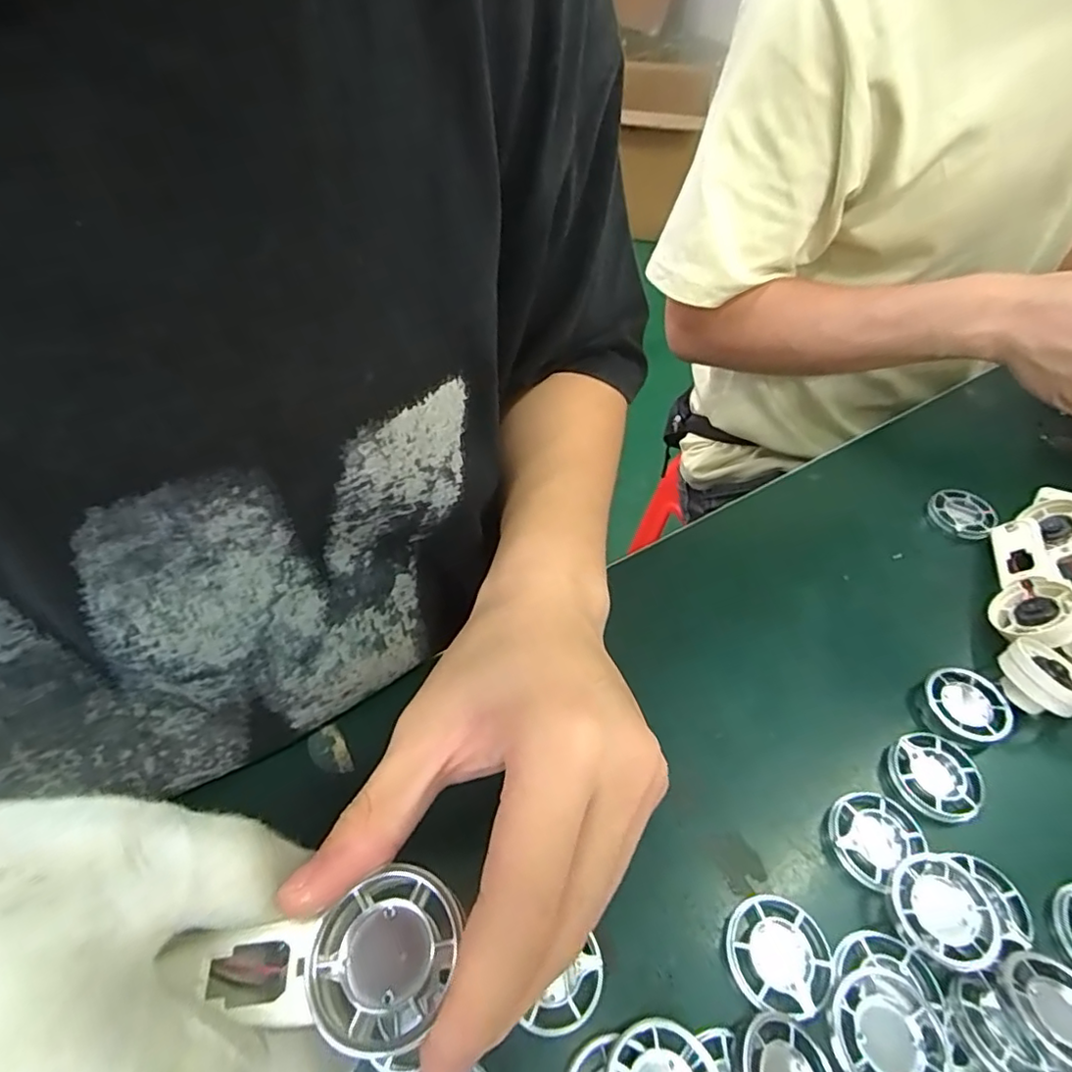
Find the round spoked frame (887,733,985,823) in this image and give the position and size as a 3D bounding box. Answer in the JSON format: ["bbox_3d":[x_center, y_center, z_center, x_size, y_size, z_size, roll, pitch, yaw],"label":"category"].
[{"bbox_3d":[0.188,0.114,0.279,0.040,0.008,0.039,0,51,-1],"label":"round spoked frame"}]

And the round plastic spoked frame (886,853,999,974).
[{"bbox_3d":[0.163,0.150,0.237,0.039,0.009,0.038,0,51,-1],"label":"round plastic spoked frame"}]

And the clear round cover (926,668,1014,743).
[{"bbox_3d":[0.221,0.087,0.301,0.037,0.013,0.037,0,51,-1],"label":"clear round cover"}]

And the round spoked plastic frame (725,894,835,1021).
[{"bbox_3d":[0.095,0.164,0.231,0.039,0.009,0.038,0,51,-1],"label":"round spoked plastic frame"}]

